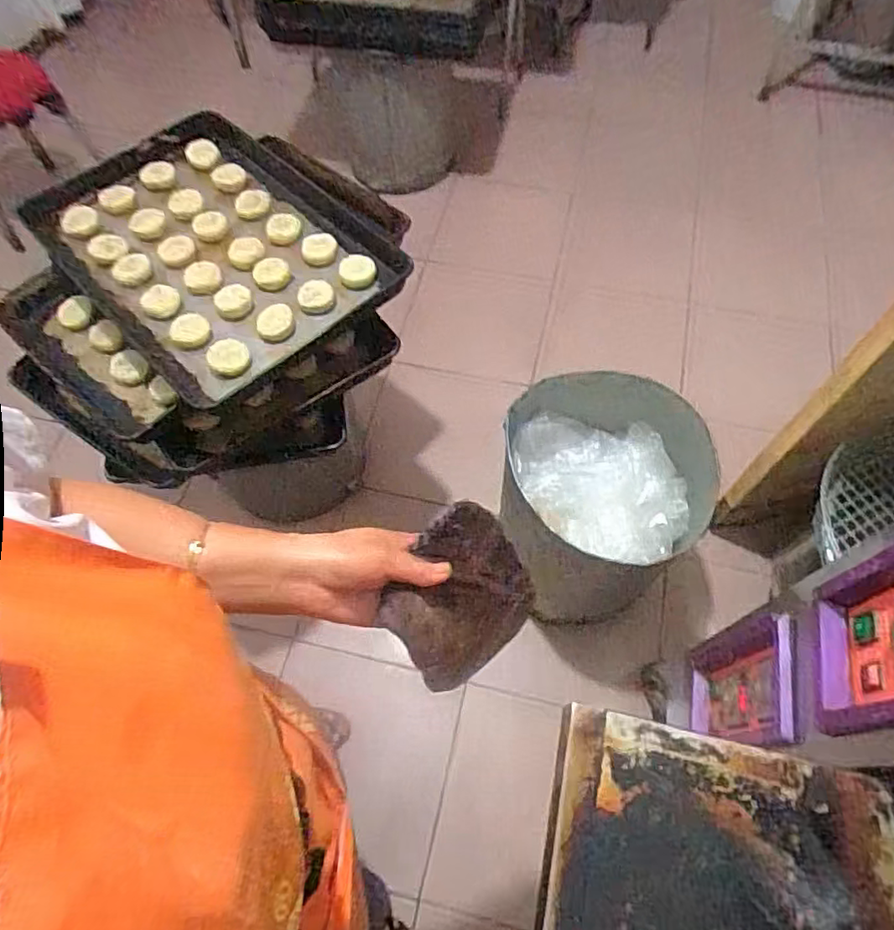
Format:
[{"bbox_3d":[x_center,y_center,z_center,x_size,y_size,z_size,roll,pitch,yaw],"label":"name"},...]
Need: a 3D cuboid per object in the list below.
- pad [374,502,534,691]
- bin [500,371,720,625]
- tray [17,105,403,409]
[{"bbox_3d":[0.014,0.109,0.520,0.135,0.021,0.128,-46,110,-32],"label":"pad"},{"bbox_3d":[0.308,0.082,1.273,0.395,0.360,0.393,0,61,0],"label":"bin"},{"bbox_3d":[-0.394,-0.377,1.061,0.426,0.048,0.613,-40,68,-20],"label":"tray"}]

